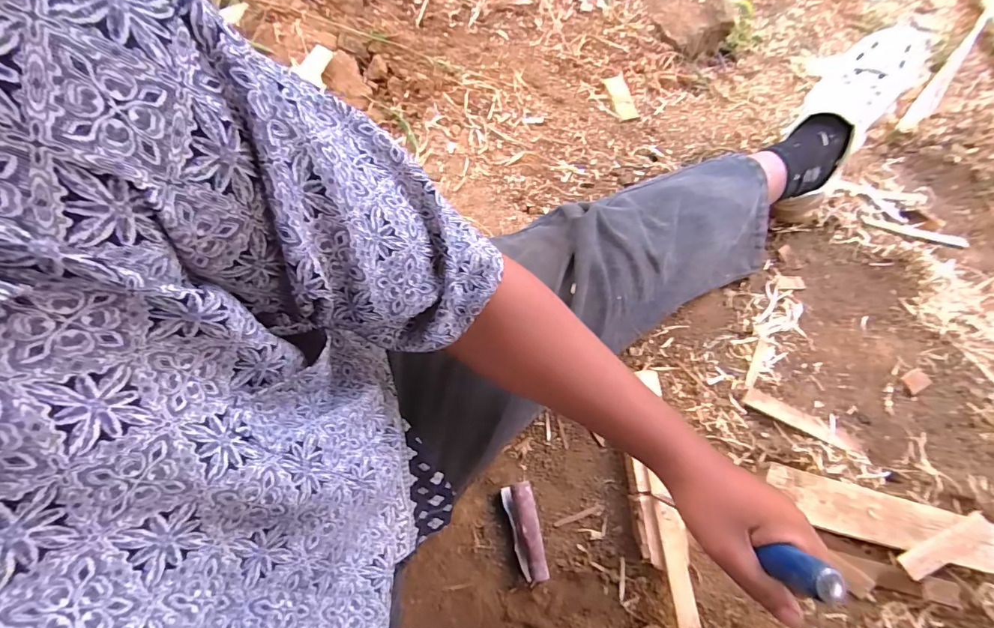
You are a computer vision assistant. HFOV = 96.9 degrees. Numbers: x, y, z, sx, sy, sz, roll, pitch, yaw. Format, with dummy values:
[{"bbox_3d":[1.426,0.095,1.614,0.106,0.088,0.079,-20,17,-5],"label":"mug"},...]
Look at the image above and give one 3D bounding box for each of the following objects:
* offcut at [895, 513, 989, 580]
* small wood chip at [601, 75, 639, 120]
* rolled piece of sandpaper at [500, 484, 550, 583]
[{"bbox_3d":[0.481,0.245,0.472,0.106,0.008,0.024,-28,63,-8],"label":"offcut"},{"bbox_3d":[0.221,-0.385,0.787,0.038,0.011,0.093,-14,68,-3],"label":"small wood chip"},{"bbox_3d":[0.033,0.250,0.509,0.035,0.029,0.100,-14,68,-3],"label":"rolled piece of sandpaper"}]

